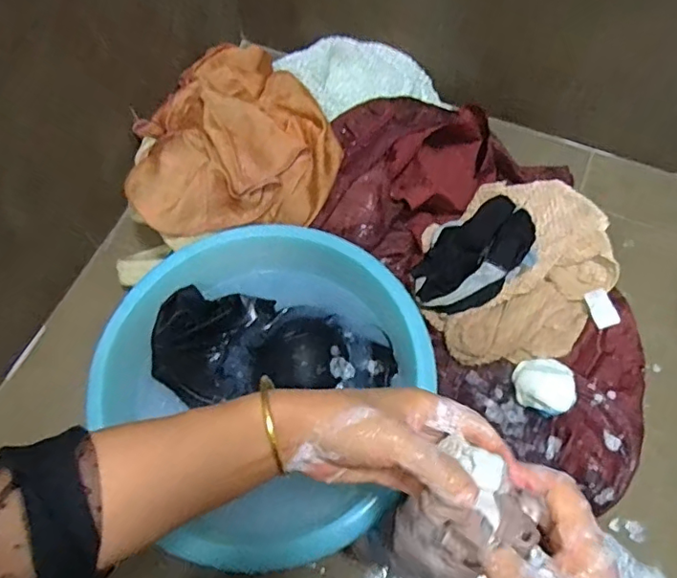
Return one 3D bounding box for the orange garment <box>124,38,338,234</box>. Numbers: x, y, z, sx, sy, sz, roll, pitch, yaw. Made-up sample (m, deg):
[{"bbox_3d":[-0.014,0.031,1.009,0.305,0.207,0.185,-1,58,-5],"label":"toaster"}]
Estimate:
[{"bbox_3d":[-0.137,-0.209,0.700,0.249,0.076,0.292,-10,65,-2],"label":"orange garment"}]

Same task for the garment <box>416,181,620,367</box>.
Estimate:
[{"bbox_3d":[0.225,-0.029,0.683,0.225,0.054,0.234,1,65,3],"label":"garment"}]

